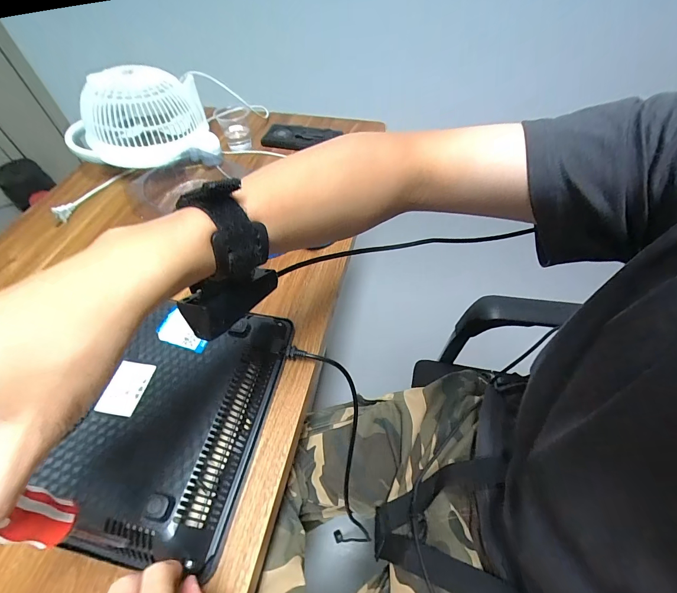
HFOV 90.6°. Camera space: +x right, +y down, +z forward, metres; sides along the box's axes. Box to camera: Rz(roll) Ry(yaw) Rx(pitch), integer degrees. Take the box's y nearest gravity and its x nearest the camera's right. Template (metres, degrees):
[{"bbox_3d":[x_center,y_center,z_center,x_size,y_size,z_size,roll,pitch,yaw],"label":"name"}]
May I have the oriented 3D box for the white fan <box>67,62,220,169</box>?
[{"bbox_3d":[-0.393,-0.345,0.650,0.267,0.116,0.176,-25,55,-14],"label":"white fan"}]

